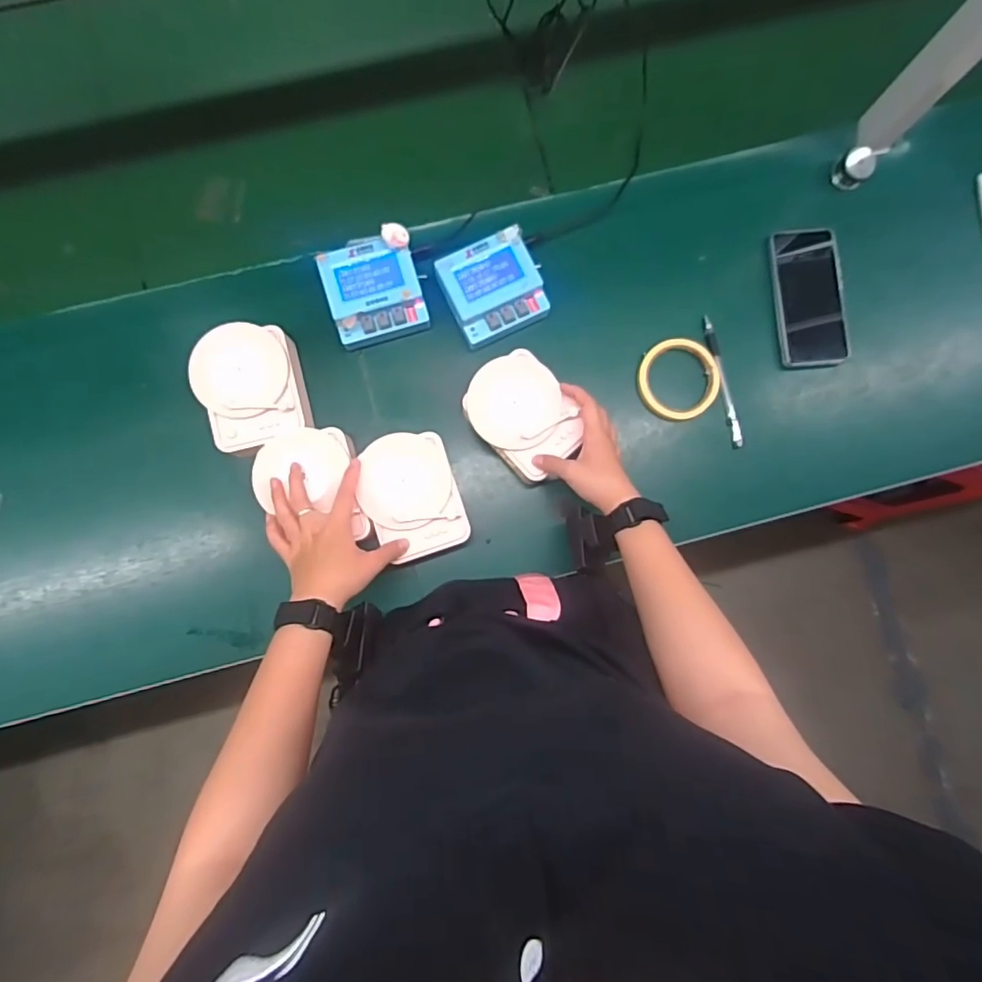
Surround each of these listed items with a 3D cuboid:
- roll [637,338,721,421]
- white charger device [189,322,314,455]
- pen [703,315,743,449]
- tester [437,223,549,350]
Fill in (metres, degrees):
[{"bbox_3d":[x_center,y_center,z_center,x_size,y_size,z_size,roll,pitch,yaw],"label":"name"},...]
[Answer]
[{"bbox_3d":[0.221,-0.131,0.641,0.093,0.014,0.094,0,84,-1],"label":"roll"},{"bbox_3d":[-0.262,-0.114,0.609,0.107,0.055,0.130,-20,85,-3],"label":"white charger device"},{"bbox_3d":[0.276,-0.130,0.644,0.016,0.010,0.159,-13,85,-2],"label":"pen"},{"bbox_3d":[0.003,-0.229,0.614,0.104,0.031,0.098,-26,85,-3],"label":"tester"}]

